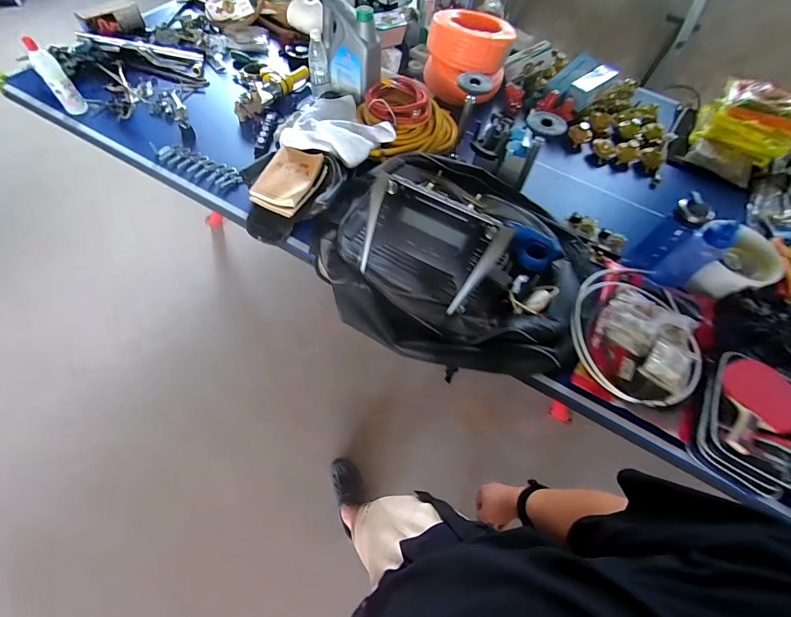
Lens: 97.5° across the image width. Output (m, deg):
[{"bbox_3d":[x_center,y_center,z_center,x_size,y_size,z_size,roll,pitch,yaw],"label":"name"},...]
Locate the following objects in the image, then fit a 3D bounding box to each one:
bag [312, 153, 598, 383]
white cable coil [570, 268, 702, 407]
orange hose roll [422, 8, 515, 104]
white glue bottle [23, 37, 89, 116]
[{"bbox_3d":[0.150,-0.173,0.855,0.660,0.221,0.563,20,61,4],"label":"bag"},{"bbox_3d":[0.597,0.041,0.863,0.323,0.052,0.385,40,65,15],"label":"white cable coil"},{"bbox_3d":[0.255,-0.893,1.233,0.278,0.212,0.199,21,61,5],"label":"orange hose roll"},{"bbox_3d":[-1.027,-0.697,1.047,0.066,0.190,0.057,-29,68,-20],"label":"white glue bottle"}]

